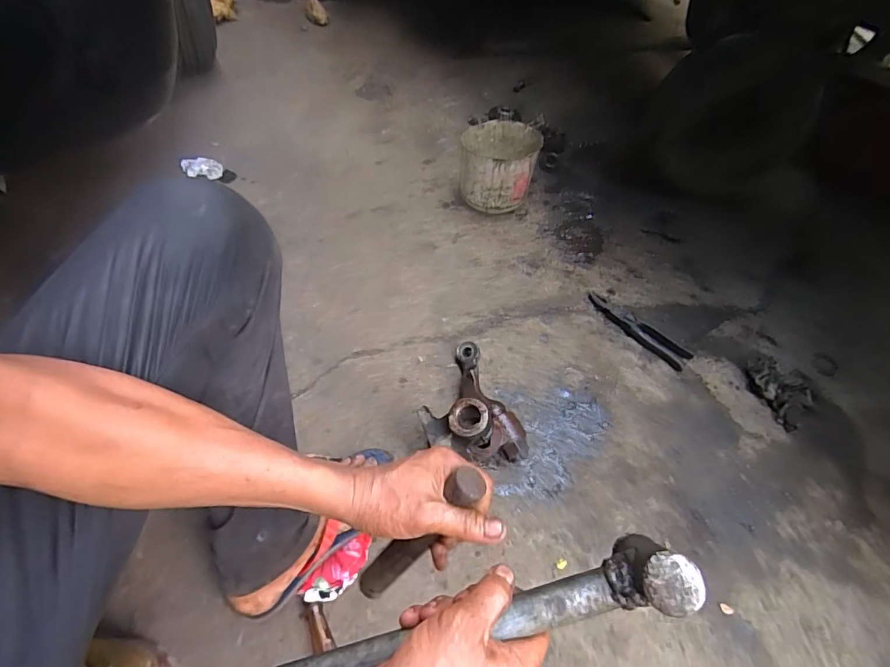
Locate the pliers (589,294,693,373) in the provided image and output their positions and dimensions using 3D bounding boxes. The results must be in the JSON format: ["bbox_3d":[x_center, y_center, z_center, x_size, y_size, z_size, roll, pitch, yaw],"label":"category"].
[{"bbox_3d":[0.372,-0.012,0.905,0.215,0.011,0.055,40,63,20],"label":"pliers"}]

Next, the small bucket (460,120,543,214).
[{"bbox_3d":[0.117,-0.359,1.028,0.164,0.144,0.153,2,57,-3],"label":"small bucket"}]

